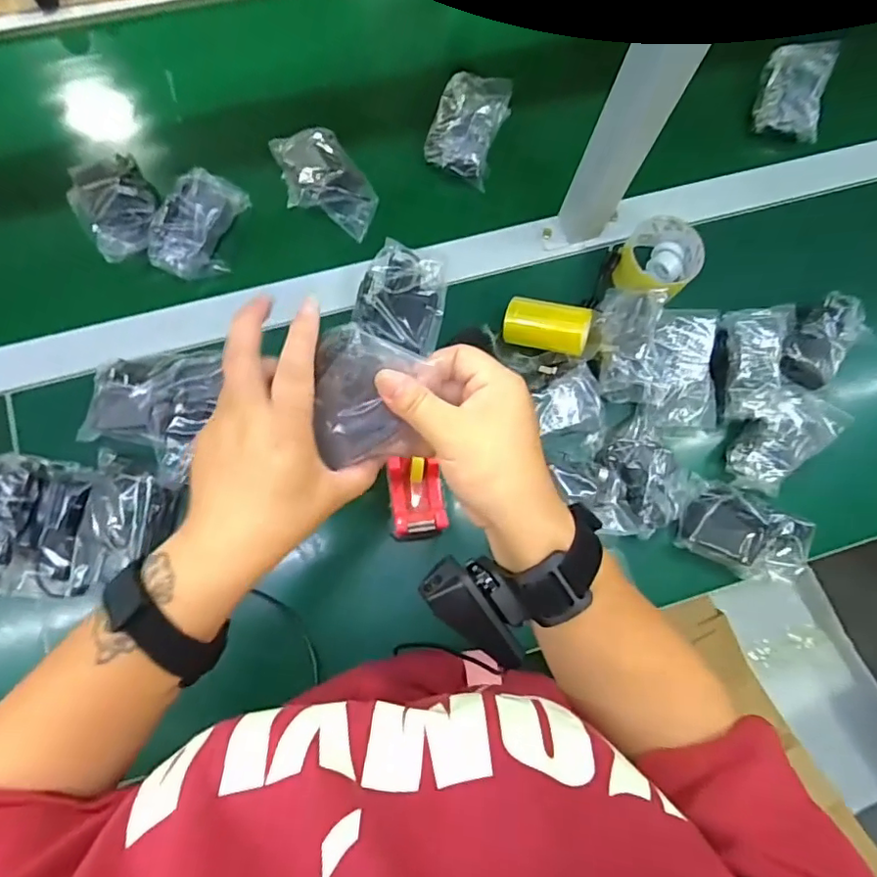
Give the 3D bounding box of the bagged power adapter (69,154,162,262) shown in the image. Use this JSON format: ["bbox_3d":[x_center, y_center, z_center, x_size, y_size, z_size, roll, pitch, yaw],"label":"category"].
[{"bbox_3d":[-0.364,-0.266,0.634,0.085,0.040,0.110,-32,77,-9],"label":"bagged power adapter"}]

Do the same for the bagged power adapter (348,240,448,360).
[{"bbox_3d":[-0.037,-0.154,0.611,0.094,0.026,0.112,18,75,4],"label":"bagged power adapter"}]

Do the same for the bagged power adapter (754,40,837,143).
[{"bbox_3d":[0.455,-0.449,0.719,0.082,0.048,0.140,14,75,3],"label":"bagged power adapter"}]

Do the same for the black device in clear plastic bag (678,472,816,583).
[{"bbox_3d":[0.319,0.095,0.580,0.123,0.040,0.080,22,75,5],"label":"black device in clear plastic bag"}]

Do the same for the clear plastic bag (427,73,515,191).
[{"bbox_3d":[0.037,-0.379,0.675,0.079,0.036,0.131,18,75,4],"label":"clear plastic bag"}]

